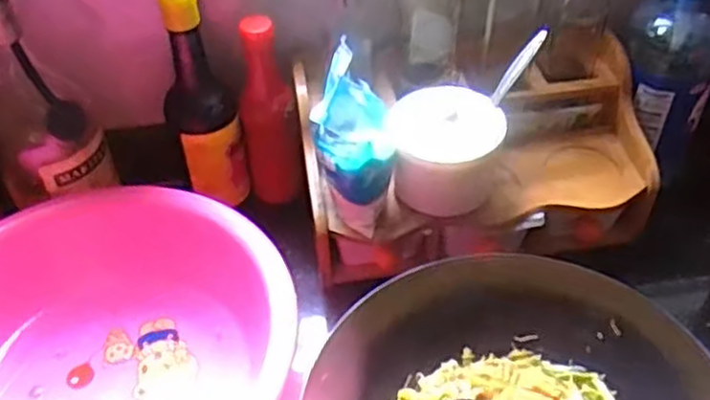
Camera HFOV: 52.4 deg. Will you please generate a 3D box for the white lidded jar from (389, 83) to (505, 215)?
[{"bbox_3d":[0.079,-0.043,0.641,0.093,0.085,0.076,0,45,1],"label":"white lidded jar"}]

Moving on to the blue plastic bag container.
[{"bbox_3d":[0.000,-0.052,0.625,0.062,0.125,0.095,-2,45,-1],"label":"blue plastic bag container"}]

